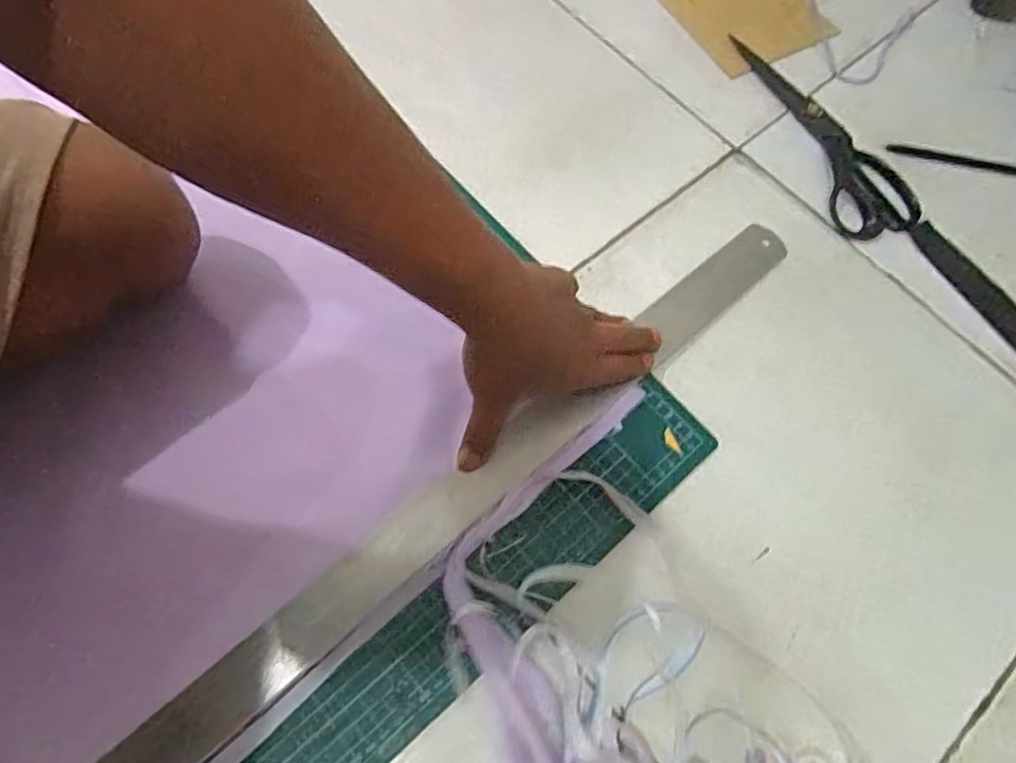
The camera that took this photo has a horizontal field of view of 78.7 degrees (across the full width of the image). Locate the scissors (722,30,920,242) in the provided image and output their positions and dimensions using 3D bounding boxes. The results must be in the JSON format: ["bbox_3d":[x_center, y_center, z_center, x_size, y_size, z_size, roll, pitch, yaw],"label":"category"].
[{"bbox_3d":[0.293,-0.235,0.569,0.078,0.013,0.239,-15,69,-9],"label":"scissors"}]

